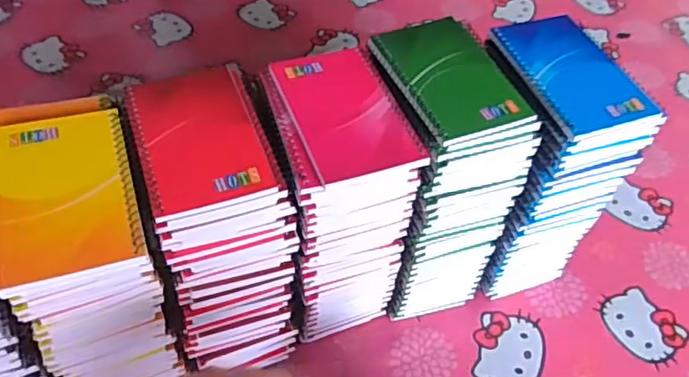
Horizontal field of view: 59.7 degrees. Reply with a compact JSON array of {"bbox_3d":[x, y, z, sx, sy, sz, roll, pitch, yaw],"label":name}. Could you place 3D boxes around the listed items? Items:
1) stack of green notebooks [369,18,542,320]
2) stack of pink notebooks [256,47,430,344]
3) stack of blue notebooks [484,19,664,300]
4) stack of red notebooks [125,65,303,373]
[{"bbox_3d":[0.079,-0.002,0.569,0.099,0.271,0.131,-15,54,-15],"label":"stack of green notebooks"},{"bbox_3d":[-0.009,0.023,0.546,0.095,0.257,0.124,-14,54,-14],"label":"stack of pink notebooks"},{"bbox_3d":[0.177,-0.009,0.579,0.094,0.269,0.126,-12,53,-13],"label":"stack of blue notebooks"},{"bbox_3d":[-0.102,0.034,0.506,0.103,0.228,0.139,-11,53,-12],"label":"stack of red notebooks"}]

